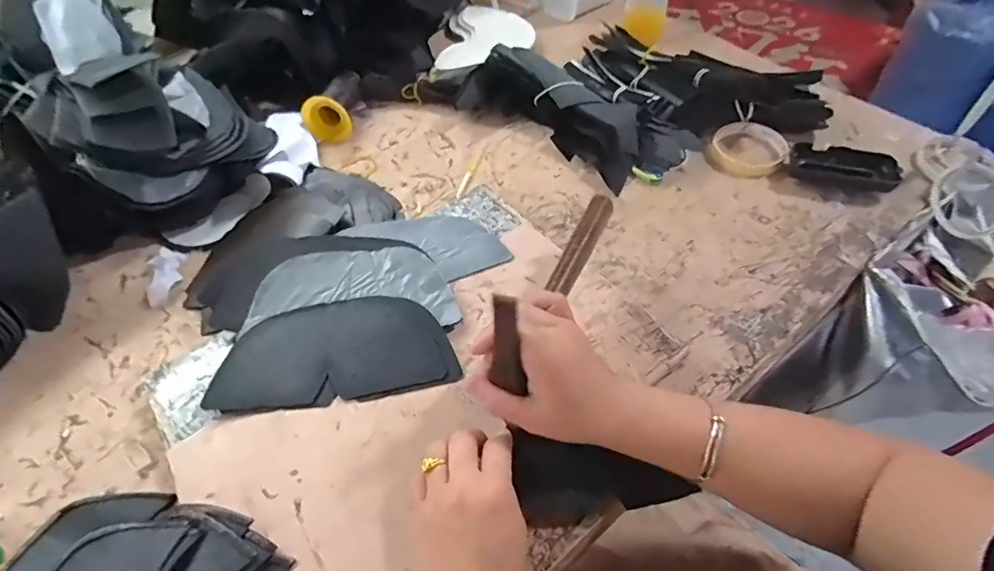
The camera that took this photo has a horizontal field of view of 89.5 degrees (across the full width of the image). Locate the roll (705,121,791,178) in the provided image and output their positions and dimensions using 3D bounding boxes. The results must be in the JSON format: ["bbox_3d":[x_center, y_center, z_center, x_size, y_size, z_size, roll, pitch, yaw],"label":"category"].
[{"bbox_3d":[0.313,-0.170,0.623,0.090,0.022,0.090,-2,52,3],"label":"roll"}]

